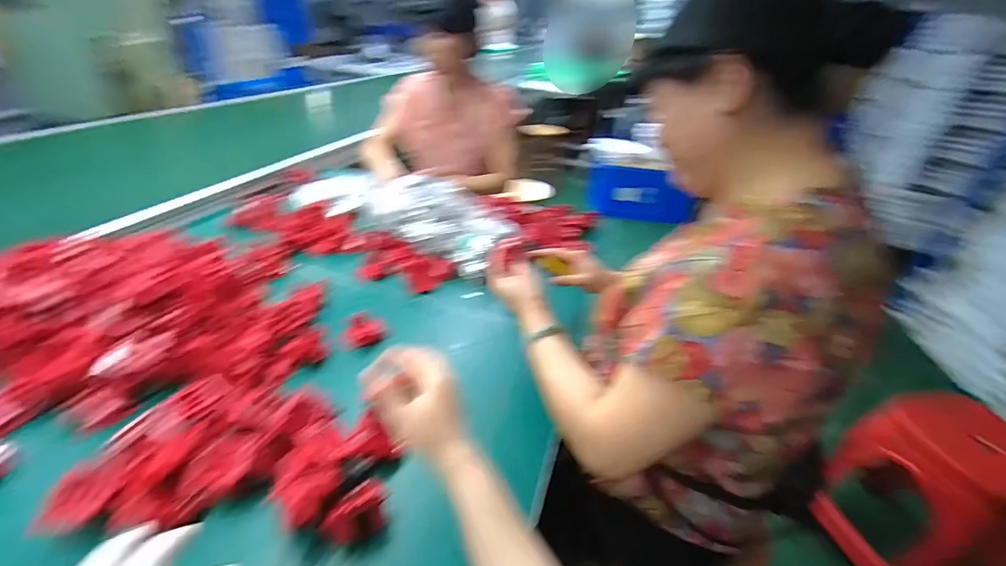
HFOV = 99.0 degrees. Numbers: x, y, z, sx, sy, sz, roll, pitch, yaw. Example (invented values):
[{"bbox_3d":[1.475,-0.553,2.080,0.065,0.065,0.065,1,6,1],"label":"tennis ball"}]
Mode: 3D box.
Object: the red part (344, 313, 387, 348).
[{"bbox_3d":[-0.241,0.080,0.745,0.056,0.034,0.070,31,40,35],"label":"red part"}]

